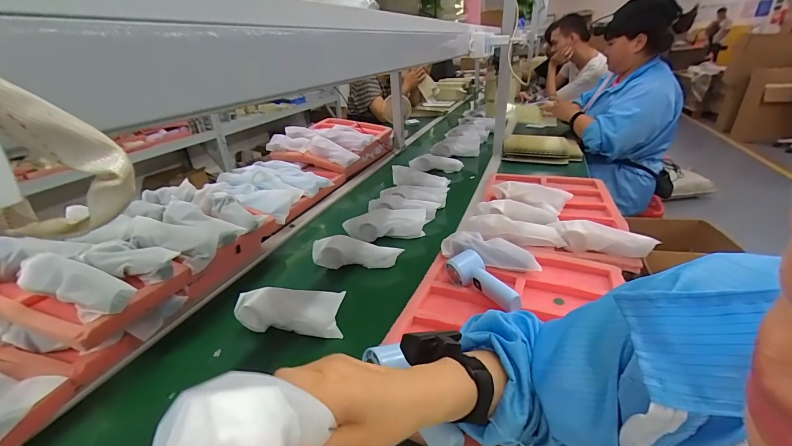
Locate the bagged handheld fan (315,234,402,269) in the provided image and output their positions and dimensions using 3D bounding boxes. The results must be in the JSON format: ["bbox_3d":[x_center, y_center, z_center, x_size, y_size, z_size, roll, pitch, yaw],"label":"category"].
[{"bbox_3d":[-0.092,0.069,0.747,0.204,0.062,0.052,4,30,14],"label":"bagged handheld fan"}]

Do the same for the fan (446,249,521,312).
[{"bbox_3d":[0.153,0.109,0.598,0.057,0.056,0.146,-18,32,-23],"label":"fan"}]

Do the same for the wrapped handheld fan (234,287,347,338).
[{"bbox_3d":[-0.188,0.159,0.594,0.194,0.068,0.060,3,30,13],"label":"wrapped handheld fan"}]

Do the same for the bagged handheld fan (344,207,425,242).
[{"bbox_3d":[-0.026,0.002,0.859,0.199,0.059,0.054,-6,29,-4],"label":"bagged handheld fan"}]

